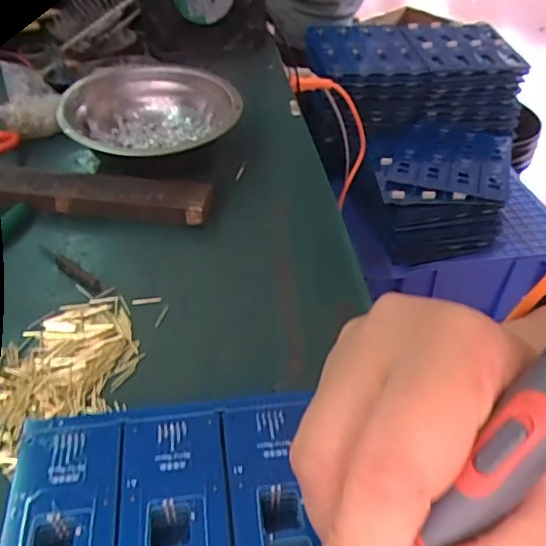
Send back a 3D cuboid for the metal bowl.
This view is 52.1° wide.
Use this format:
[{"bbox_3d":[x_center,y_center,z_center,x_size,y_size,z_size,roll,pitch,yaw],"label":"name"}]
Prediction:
[{"bbox_3d":[-0.092,-0.113,0.422,0.122,0.041,0.122,2,42,-2],"label":"metal bowl"}]

